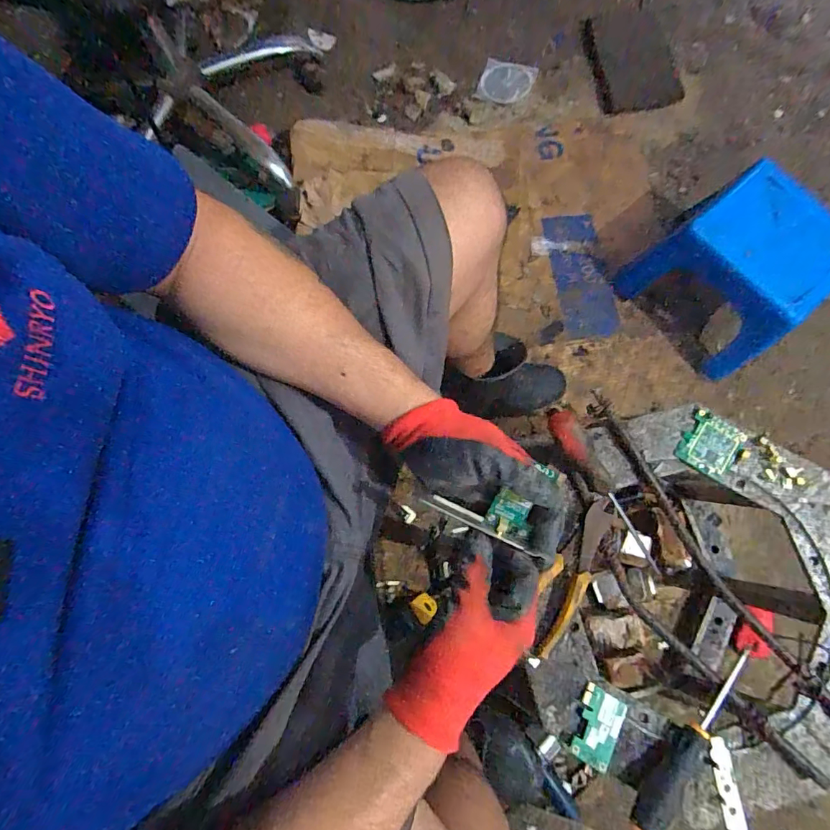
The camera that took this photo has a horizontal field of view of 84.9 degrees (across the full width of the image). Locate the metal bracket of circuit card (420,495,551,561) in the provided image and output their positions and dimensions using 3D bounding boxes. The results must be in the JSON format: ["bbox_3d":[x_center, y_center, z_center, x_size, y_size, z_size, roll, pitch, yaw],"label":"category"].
[{"bbox_3d":[0.048,0.087,0.376,0.088,0.016,0.013,26,78,7],"label":"metal bracket of circuit card"}]

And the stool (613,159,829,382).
[{"bbox_3d":[0.593,-0.269,0.844,0.244,0.206,0.284,-40,79,-8],"label":"stool"}]

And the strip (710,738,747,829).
[{"bbox_3d":[0.302,0.358,0.438,0.019,0.004,0.078,-6,76,0],"label":"strip"}]

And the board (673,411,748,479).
[{"bbox_3d":[0.338,0.034,0.520,0.059,0.009,0.063,31,79,8],"label":"board"}]

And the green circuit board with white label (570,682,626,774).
[{"bbox_3d":[0.180,0.308,0.448,0.039,0.010,0.064,26,78,7],"label":"green circuit board with white label"}]

